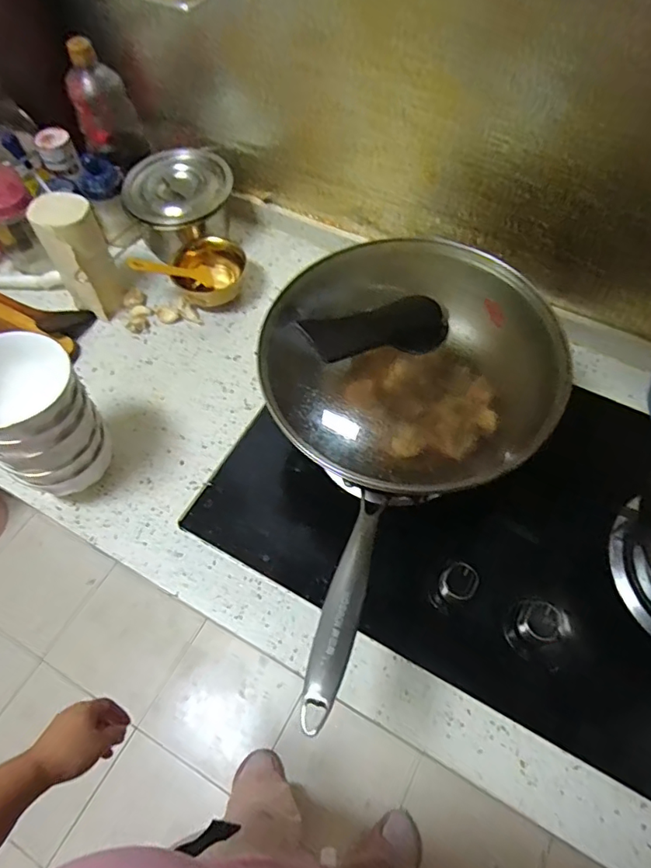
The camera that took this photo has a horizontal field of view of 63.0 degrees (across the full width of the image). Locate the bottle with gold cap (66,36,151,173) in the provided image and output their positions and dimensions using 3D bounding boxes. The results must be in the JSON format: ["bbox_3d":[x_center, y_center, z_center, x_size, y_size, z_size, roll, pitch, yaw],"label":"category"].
[{"bbox_3d":[-0.347,-0.509,0.828,0.091,0.171,0.074,24,64,14],"label":"bottle with gold cap"}]

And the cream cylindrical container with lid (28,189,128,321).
[{"bbox_3d":[-0.352,-0.255,0.769,0.079,0.175,0.080,0,61,1],"label":"cream cylindrical container with lid"}]

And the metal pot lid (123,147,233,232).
[{"bbox_3d":[-0.236,-0.392,0.842,0.169,0.024,0.145,-16,76,3],"label":"metal pot lid"}]

